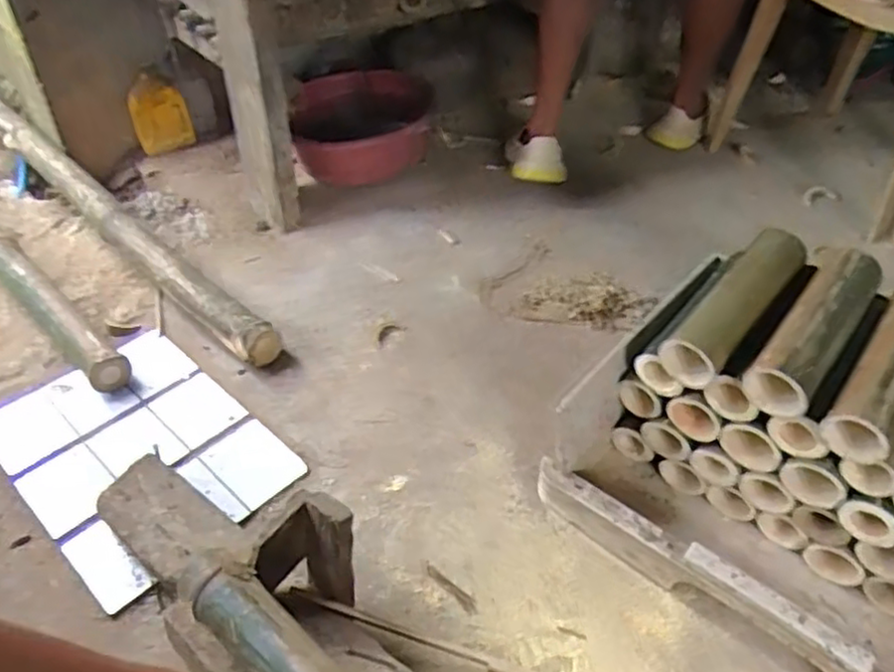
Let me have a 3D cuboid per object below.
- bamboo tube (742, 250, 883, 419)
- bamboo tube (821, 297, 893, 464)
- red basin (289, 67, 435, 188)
[{"bbox_3d":[0.416,-0.010,0.794,0.067,0.078,0.224,30,49,27],"label":"bamboo tube"},{"bbox_3d":[0.475,0.031,0.755,0.062,0.068,0.227,29,48,27],"label":"bamboo tube"},{"bbox_3d":[-0.178,-0.441,1.479,0.277,0.141,0.352,1,42,-2],"label":"red basin"}]

